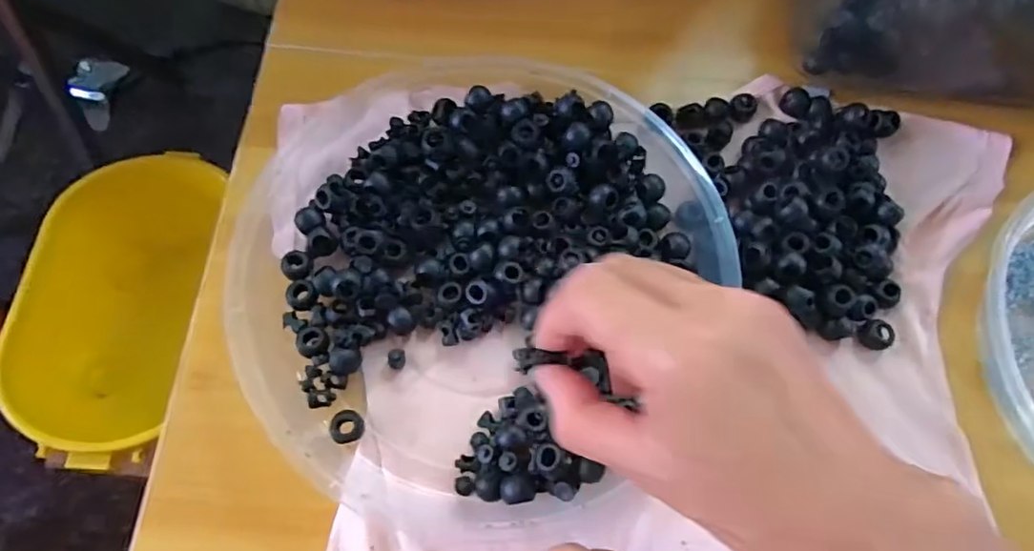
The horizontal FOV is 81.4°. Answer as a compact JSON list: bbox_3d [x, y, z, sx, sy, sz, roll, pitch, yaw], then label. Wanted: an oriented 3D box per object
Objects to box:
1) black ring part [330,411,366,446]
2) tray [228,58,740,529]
[{"bbox_3d":[-0.080,0.071,0.283,0.014,0.012,0.014,1,70,-3],"label":"black ring part"},{"bbox_3d":[-0.026,-0.010,0.300,0.229,0.032,0.234,1,70,-3],"label":"tray"}]

